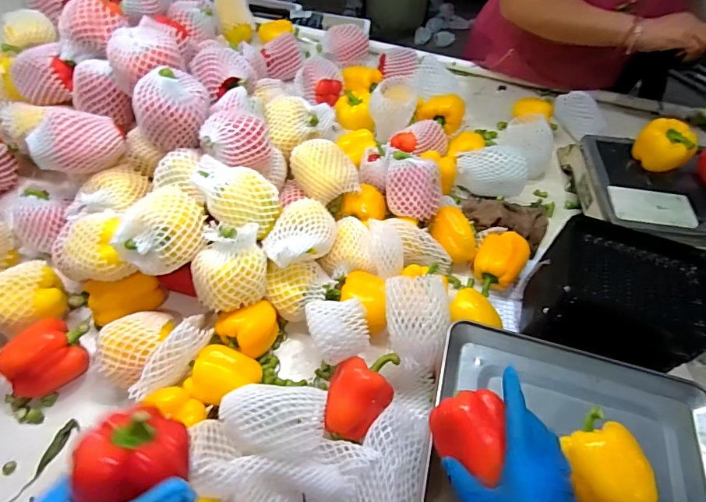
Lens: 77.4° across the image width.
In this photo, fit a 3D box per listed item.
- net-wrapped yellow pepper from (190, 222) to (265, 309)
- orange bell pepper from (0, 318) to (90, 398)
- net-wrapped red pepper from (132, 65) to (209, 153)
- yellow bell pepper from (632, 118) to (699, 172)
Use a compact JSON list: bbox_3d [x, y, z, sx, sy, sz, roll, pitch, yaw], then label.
[{"bbox_3d":[-0.164,0.019,0.583,0.090,0.073,0.091,2,54,-3],"label":"net-wrapped yellow pepper"},{"bbox_3d":[-0.392,0.137,0.568,0.069,0.064,0.105,29,57,15],"label":"orange bell pepper"},{"bbox_3d":[-0.262,-0.205,0.638,0.103,0.086,0.081,-15,57,-15],"label":"net-wrapped red pepper"},{"bbox_3d":[0.531,-0.175,0.760,0.082,0.072,0.075,35,59,19],"label":"yellow bell pepper"}]

